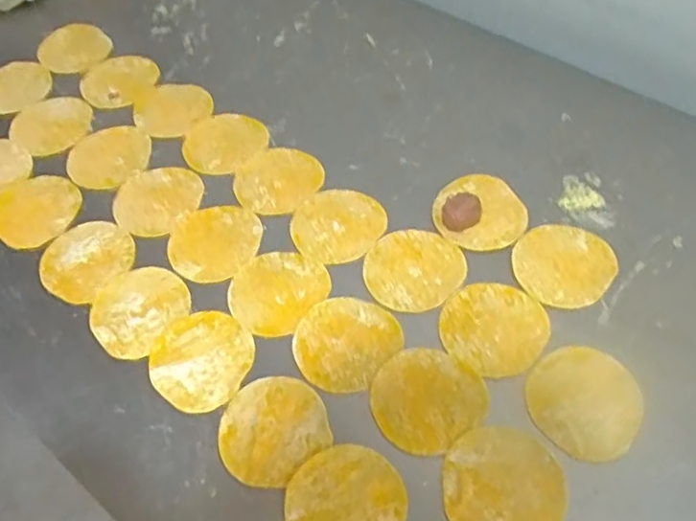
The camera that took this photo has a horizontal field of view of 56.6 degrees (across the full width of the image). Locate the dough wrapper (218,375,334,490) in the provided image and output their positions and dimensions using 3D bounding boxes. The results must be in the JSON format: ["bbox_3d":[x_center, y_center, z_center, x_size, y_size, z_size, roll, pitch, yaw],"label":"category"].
[{"bbox_3d":[-0.057,0.124,0.479,0.080,0.006,0.077,-2,56,3],"label":"dough wrapper"}]

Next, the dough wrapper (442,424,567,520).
[{"bbox_3d":[0.107,0.154,0.446,0.079,0.004,0.080,-2,56,3],"label":"dough wrapper"}]

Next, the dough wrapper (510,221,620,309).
[{"bbox_3d":[0.182,0.003,0.546,0.083,0.006,0.078,-2,56,3],"label":"dough wrapper"}]

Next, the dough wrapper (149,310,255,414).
[{"bbox_3d":[-0.117,0.078,0.517,0.076,0.005,0.081,-2,56,3],"label":"dough wrapper"}]

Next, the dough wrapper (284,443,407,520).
[{"bbox_3d":[-0.002,0.168,0.447,0.076,0.004,0.083,-2,56,3],"label":"dough wrapper"}]

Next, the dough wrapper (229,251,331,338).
[{"bbox_3d":[-0.062,0.026,0.552,0.074,0.007,0.083,34,64,26],"label":"dough wrapper"}]

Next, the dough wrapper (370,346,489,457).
[{"bbox_3d":[0.059,0.103,0.485,0.082,0.004,0.077,-2,56,3],"label":"dough wrapper"}]

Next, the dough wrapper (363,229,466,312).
[{"bbox_3d":[0.057,0.006,0.552,0.083,0.006,0.076,-5,56,1],"label":"dough wrapper"}]

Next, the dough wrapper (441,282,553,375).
[{"bbox_3d":[0.117,0.052,0.517,0.080,0.005,0.081,-4,55,6],"label":"dough wrapper"}]

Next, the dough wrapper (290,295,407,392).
[{"bbox_3d":[-0.002,0.064,0.519,0.077,0.005,0.082,-2,56,3],"label":"dough wrapper"}]

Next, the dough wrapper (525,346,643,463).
[{"bbox_3d":[0.175,0.102,0.475,0.079,0.004,0.082,-2,56,3],"label":"dough wrapper"}]

